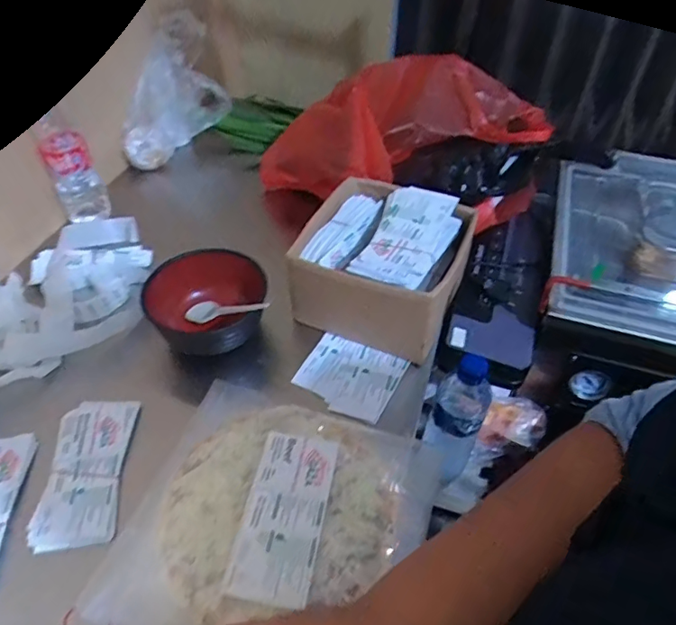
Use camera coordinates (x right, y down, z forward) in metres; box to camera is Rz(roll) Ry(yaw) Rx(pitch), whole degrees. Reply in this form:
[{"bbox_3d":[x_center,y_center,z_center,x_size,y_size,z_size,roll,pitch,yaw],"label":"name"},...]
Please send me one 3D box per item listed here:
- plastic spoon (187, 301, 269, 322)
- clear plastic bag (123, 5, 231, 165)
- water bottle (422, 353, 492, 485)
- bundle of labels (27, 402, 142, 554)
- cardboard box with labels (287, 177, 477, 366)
[{"bbox_3d":[-0.129,-0.004,0.616,0.135,0.015,0.027,-4,39,37],"label":"plastic spoon"},{"bbox_3d":[-0.287,-0.373,0.880,0.182,0.197,0.079,-25,52,-22],"label":"clear plastic bag"},{"bbox_3d":[0.149,0.138,0.665,0.062,0.207,0.064,19,50,16],"label":"water bottle"},{"bbox_3d":[-0.252,0.158,0.524,0.077,0.011,0.152,-3,47,-4],"label":"bundle of labels"},{"bbox_3d":[0.054,-0.062,0.662,0.172,0.117,0.184,17,49,14],"label":"cardboard box with labels"}]

